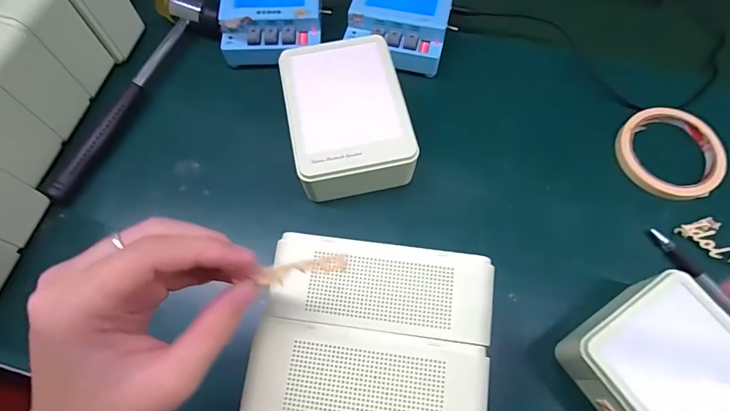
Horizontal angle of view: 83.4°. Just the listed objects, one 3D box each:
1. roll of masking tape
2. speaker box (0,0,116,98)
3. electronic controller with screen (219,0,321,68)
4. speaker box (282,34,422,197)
[{"bbox_3d":[0.291,-0.051,0.390,0.092,0.017,0.092,0,66,0],"label":"roll of masking tape"},{"bbox_3d":[-0.342,-0.171,0.399,0.137,0.099,0.060,17,67,8],"label":"speaker box"},{"bbox_3d":[-0.098,-0.200,0.440,0.100,0.044,0.101,-2,66,-1],"label":"electronic controller with screen"},{"bbox_3d":[-0.018,-0.078,0.387,0.108,0.059,0.151,-13,66,-5],"label":"speaker box"}]

